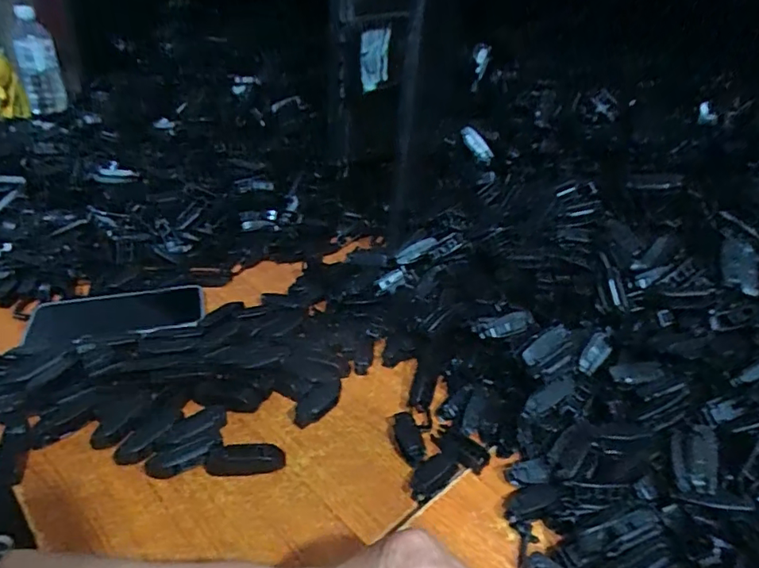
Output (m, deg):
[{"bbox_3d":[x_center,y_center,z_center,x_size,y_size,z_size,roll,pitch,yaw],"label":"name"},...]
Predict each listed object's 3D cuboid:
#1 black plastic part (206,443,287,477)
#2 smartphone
[{"bbox_3d":[-0.101,0.132,0.388,0.056,0.013,0.019,0,32,-6],"label":"black plastic part"},{"bbox_3d":[-0.265,0.035,0.521,0.162,0.011,0.087,-8,31,-18],"label":"smartphone"}]

